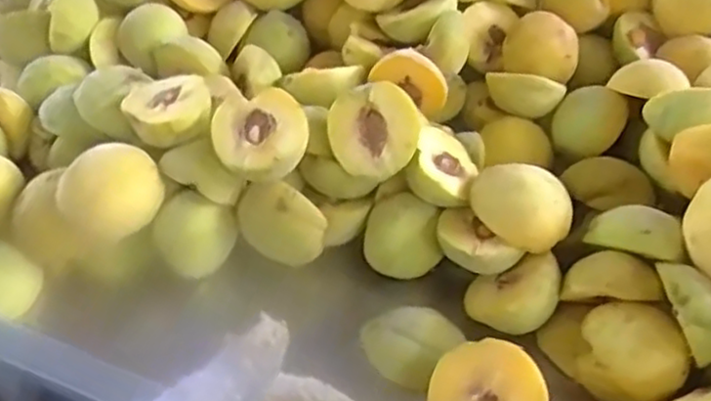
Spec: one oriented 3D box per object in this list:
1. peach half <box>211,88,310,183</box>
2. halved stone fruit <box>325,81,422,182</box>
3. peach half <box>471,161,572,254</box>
[{"bbox_3d":[-0.061,-0.040,0.464,0.059,0.030,0.059,-20,69,-5],"label":"peach half"},{"bbox_3d":[0.013,-0.047,0.478,0.058,0.061,0.030,11,4,5],"label":"halved stone fruit"},{"bbox_3d":[0.108,0.002,0.456,0.050,0.023,0.062,-42,63,14],"label":"peach half"}]

